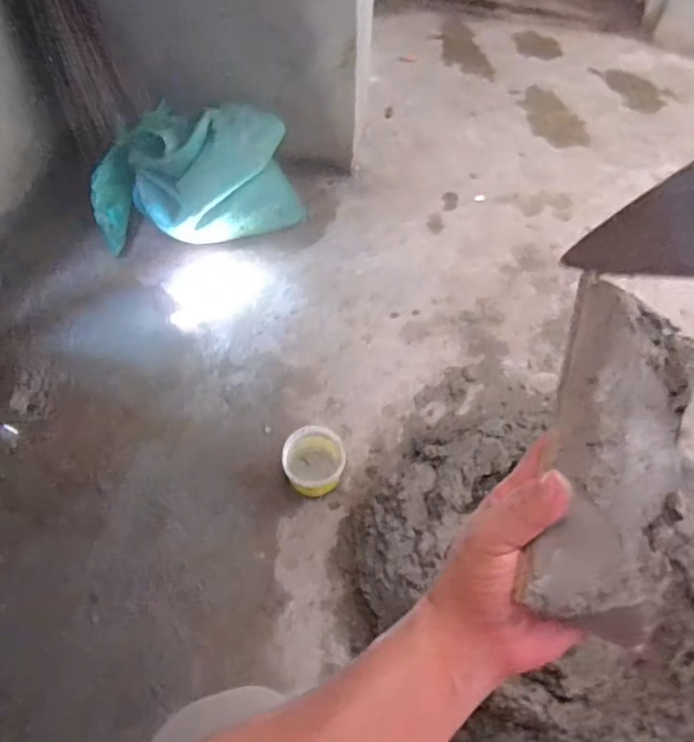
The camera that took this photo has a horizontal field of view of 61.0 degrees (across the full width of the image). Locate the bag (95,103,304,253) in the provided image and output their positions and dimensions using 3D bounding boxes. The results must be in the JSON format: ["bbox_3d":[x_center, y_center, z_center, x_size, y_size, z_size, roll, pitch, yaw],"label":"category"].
[{"bbox_3d":[-0.247,-0.283,0.938,0.328,0.182,0.159,3,59,-1],"label":"bag"}]

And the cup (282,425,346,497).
[{"bbox_3d":[-0.042,0.118,0.771,0.076,0.054,0.084,4,59,1],"label":"cup"}]

